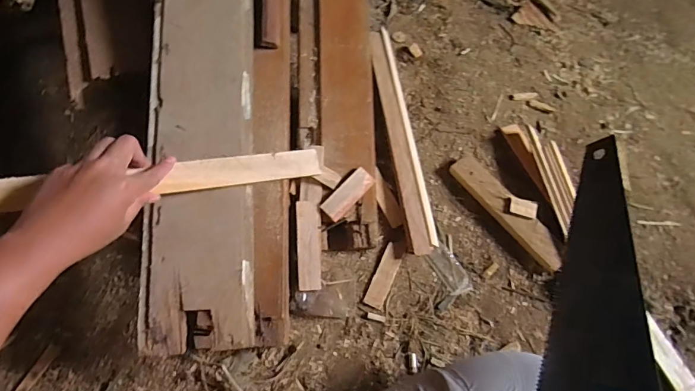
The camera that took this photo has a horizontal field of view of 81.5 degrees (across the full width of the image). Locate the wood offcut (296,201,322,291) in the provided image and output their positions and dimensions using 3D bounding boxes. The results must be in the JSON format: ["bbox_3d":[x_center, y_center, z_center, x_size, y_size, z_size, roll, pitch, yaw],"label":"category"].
[{"bbox_3d":[-0.062,0.082,0.662,0.038,0.008,0.142,0,83,-13],"label":"wood offcut"}]

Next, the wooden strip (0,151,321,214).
[{"bbox_3d":[-0.305,-0.010,0.475,0.569,0.021,0.034,-8,65,-20],"label":"wooden strip"}]

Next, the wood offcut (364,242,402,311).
[{"bbox_3d":[0.065,0.138,0.691,0.034,0.006,0.109,23,66,9],"label":"wood offcut"}]

